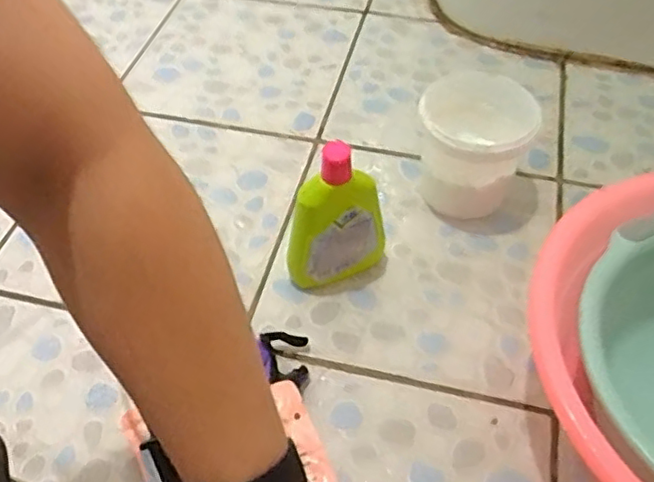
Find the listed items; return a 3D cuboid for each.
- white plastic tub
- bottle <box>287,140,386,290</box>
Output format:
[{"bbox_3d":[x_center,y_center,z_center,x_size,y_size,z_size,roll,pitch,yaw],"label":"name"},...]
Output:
[{"bbox_3d":[0.161,-0.103,0.701,0.119,0.119,0.131,12,53,10],"label":"white plastic tub"},{"bbox_3d":[0.010,-0.019,0.605,0.098,0.167,0.039,-23,55,-16],"label":"bottle"}]

